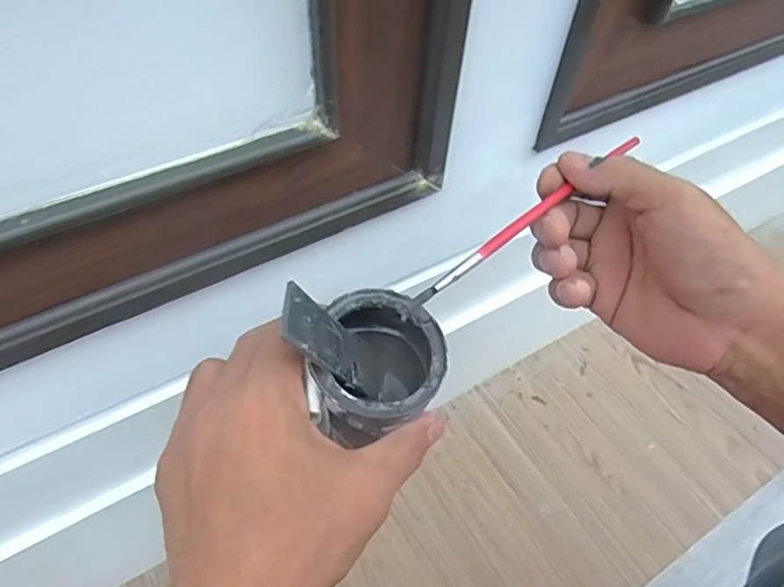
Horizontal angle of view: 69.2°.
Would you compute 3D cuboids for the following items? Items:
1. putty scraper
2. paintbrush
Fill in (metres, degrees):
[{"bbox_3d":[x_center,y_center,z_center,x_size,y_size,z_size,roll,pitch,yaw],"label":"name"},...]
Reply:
[{"bbox_3d":[-0.031,0.021,0.258,0.004,0.060,0.028,-14,47,22],"label":"putty scraper"},{"bbox_3d":[0.071,-0.039,0.281,0.164,0.011,0.007,-36,61,-24],"label":"paintbrush"}]

